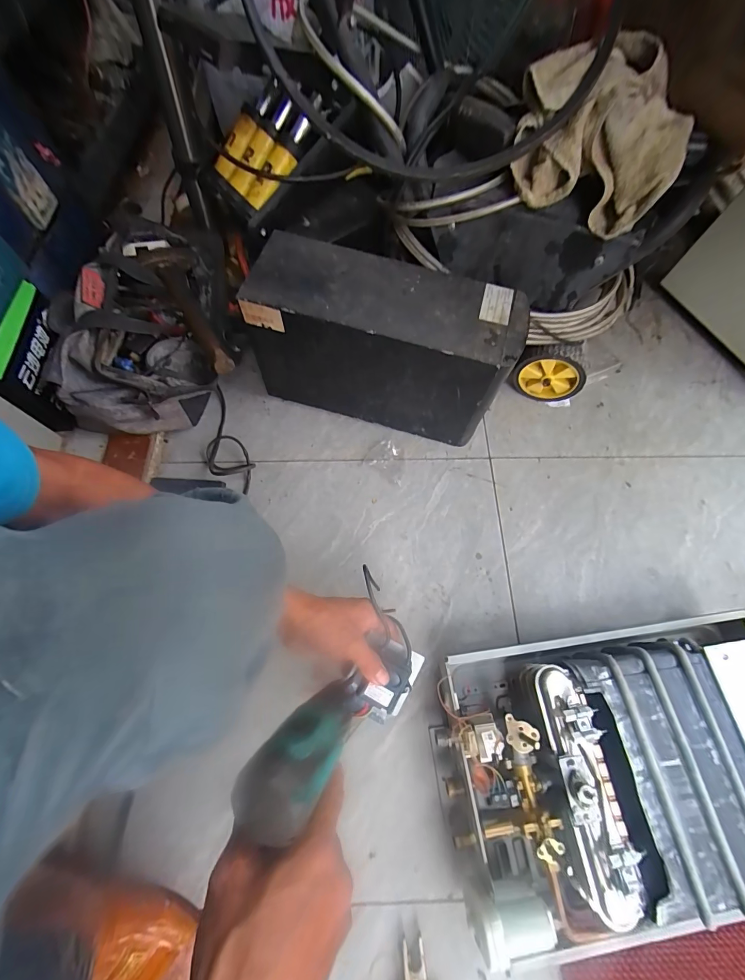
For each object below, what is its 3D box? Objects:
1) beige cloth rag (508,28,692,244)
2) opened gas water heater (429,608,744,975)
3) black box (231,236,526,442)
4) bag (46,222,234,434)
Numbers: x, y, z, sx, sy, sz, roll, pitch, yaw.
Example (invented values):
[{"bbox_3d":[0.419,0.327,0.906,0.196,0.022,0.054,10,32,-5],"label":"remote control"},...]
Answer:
[{"bbox_3d":[0.269,-0.427,0.451,0.185,0.100,0.169,13,69,6],"label":"beige cloth rag"},{"bbox_3d":[0.316,0.334,0.461,0.455,0.115,0.292,-8,69,-4],"label":"opened gas water heater"},{"bbox_3d":[0.016,-0.225,0.621,0.388,0.232,0.154,14,69,6],"label":"black box"},{"bbox_3d":[-0.403,-0.301,0.688,0.289,0.158,0.398,-16,69,-5],"label":"bag"}]

